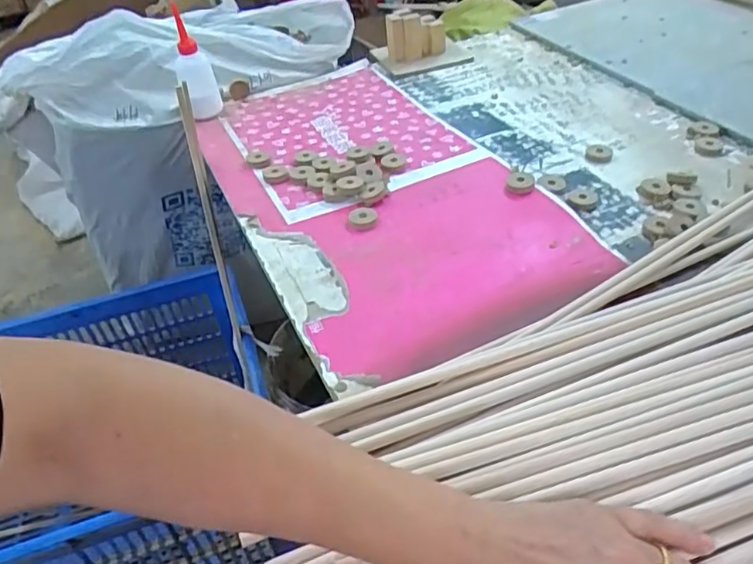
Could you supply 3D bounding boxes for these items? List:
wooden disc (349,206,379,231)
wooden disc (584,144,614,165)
[{"bbox_3d":[-0.017,-0.078,0.720,0.035,0.008,0.040,-8,41,-2],"label":"wooden disc"},{"bbox_3d":[0.301,-0.173,0.802,0.034,0.007,0.042,9,44,17],"label":"wooden disc"}]

